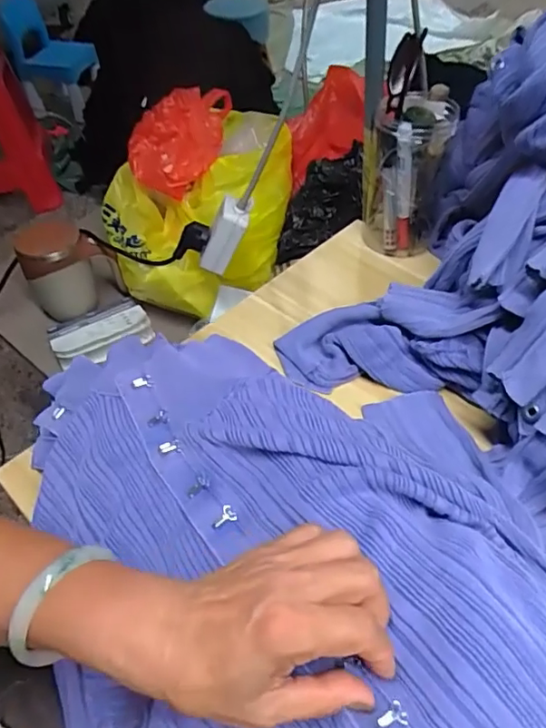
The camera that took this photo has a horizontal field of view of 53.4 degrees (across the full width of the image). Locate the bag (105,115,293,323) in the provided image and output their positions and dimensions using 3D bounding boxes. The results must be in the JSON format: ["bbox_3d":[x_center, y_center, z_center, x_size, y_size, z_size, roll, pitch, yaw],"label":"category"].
[{"bbox_3d":[-0.097,-0.225,0.811,0.294,0.161,0.297,-16,51,-10],"label":"bag"}]

